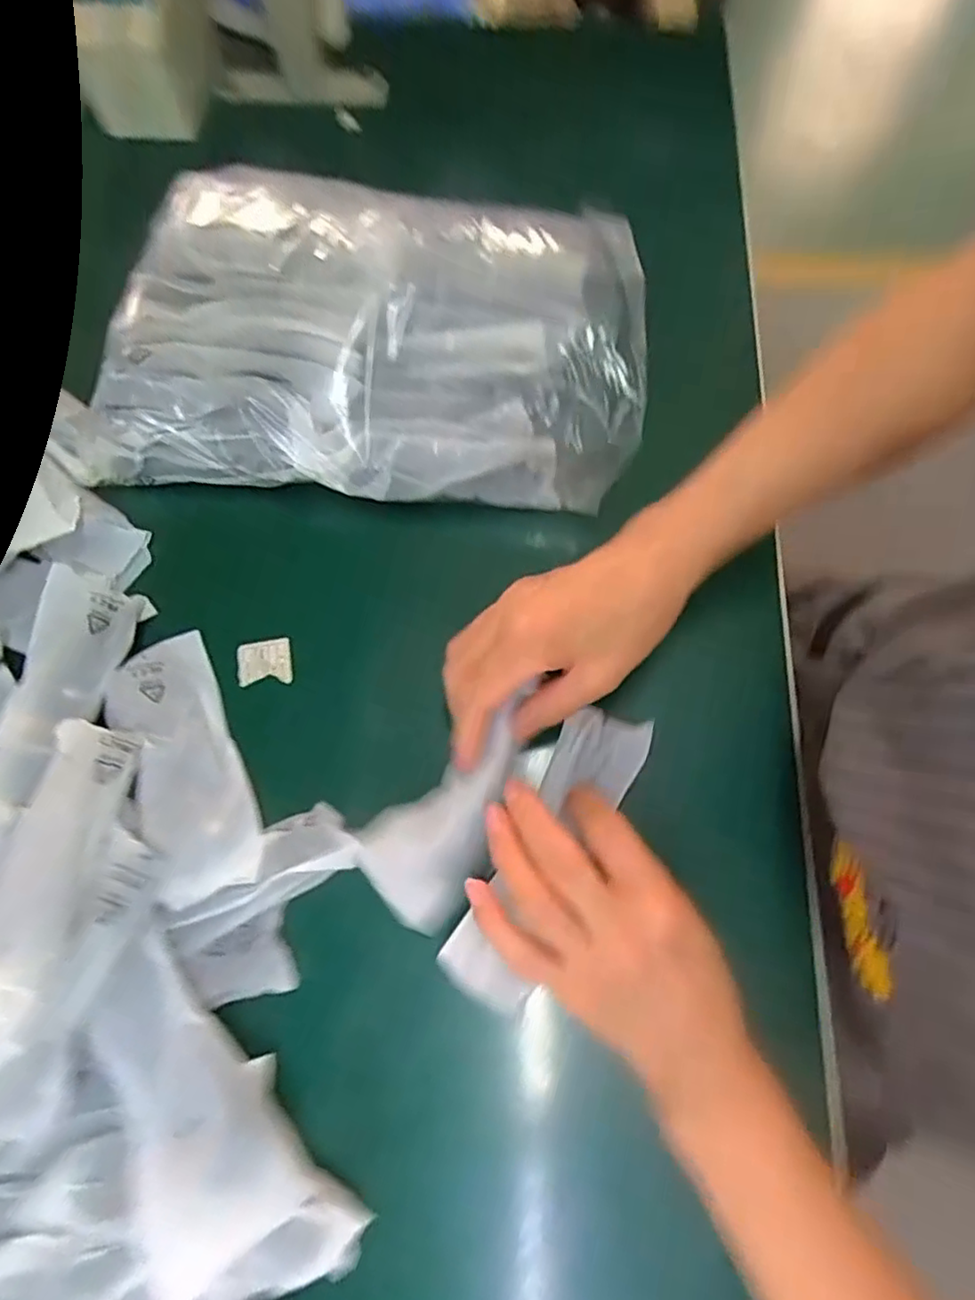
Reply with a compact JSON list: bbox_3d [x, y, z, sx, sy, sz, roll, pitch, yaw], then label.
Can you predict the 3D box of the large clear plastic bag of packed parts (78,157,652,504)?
[{"bbox_3d":[-0.067,-0.185,0.386,0.311,0.075,0.178,4,73,2],"label":"large clear plastic bag of packed parts"}]

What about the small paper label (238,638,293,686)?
[{"bbox_3d":[-0.126,0.006,0.368,0.030,0.004,0.026,-4,77,-8],"label":"small paper label"}]

